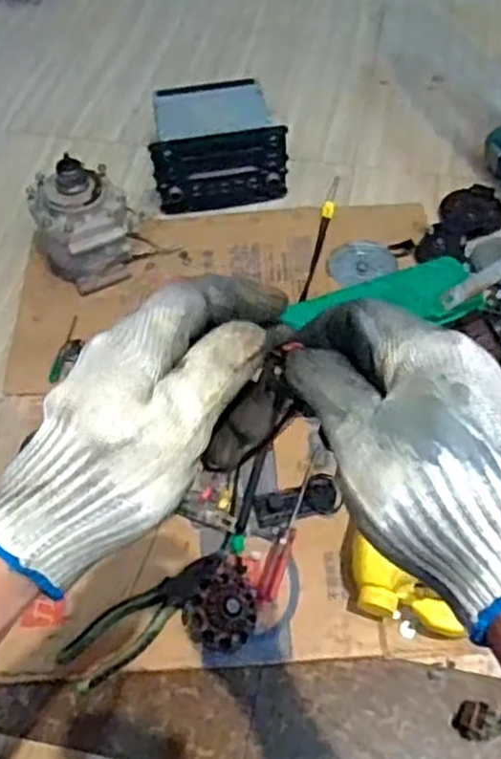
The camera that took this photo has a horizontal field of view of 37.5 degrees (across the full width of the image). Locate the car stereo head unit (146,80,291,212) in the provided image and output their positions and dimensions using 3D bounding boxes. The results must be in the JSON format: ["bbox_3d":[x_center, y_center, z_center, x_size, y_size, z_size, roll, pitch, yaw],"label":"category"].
[{"bbox_3d":[-0.057,-0.396,1.233,0.211,0.119,0.208,-7,53,-3],"label":"car stereo head unit"}]

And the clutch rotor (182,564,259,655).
[{"bbox_3d":[-0.030,0.240,0.791,0.074,0.046,0.092,13,55,12],"label":"clutch rotor"}]

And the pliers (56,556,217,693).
[{"bbox_3d":[-0.112,0.256,0.796,0.188,0.028,0.056,-31,58,-19],"label":"pliers"}]

